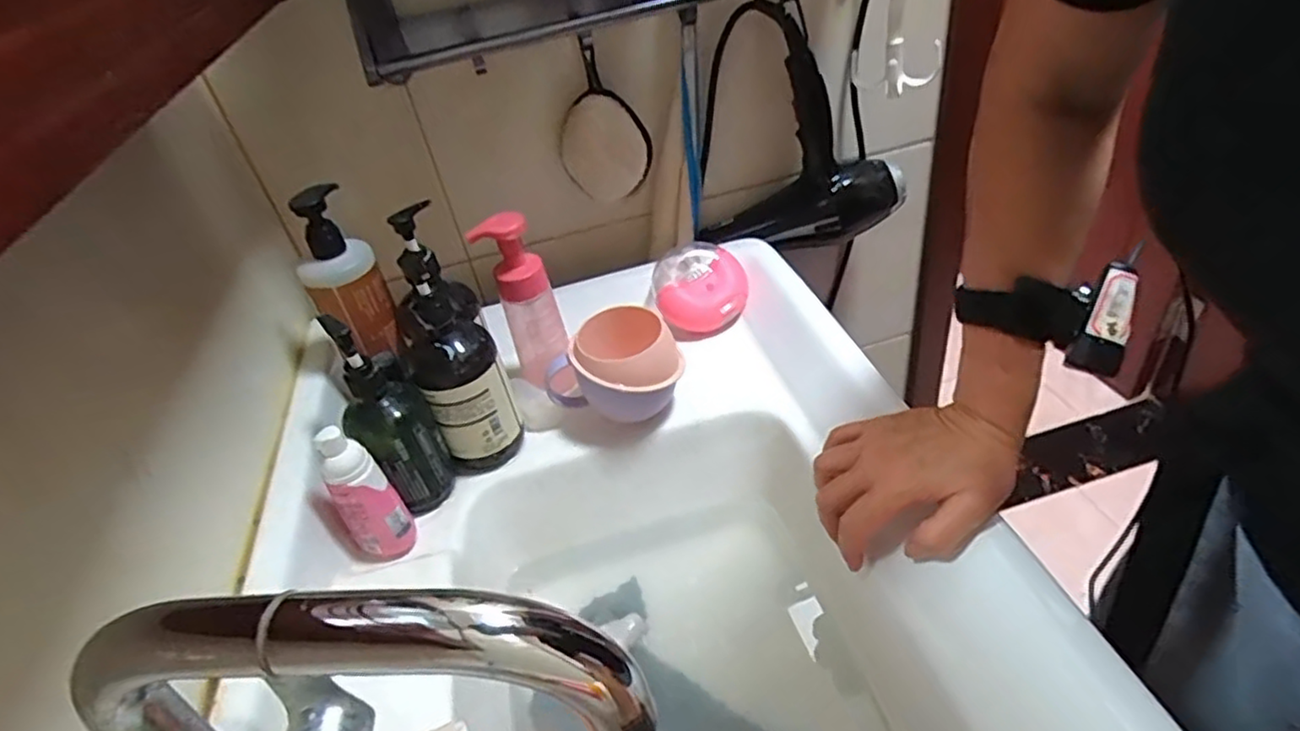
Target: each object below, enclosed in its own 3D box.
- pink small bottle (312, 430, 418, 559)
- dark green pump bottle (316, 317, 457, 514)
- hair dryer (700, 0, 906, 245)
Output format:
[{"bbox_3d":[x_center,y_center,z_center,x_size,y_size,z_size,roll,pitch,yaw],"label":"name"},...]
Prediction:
[{"bbox_3d":[-0.216,0.099,0.514,0.034,0.121,0.039,23,49,36],"label":"pink small bottle"},{"bbox_3d":[-0.214,0.038,0.550,0.064,0.171,0.082,-27,44,-22],"label":"dark green pump bottle"},{"bbox_3d":[0.161,-0.250,0.744,0.236,0.231,0.072,-12,38,-2],"label":"hair dryer"}]

